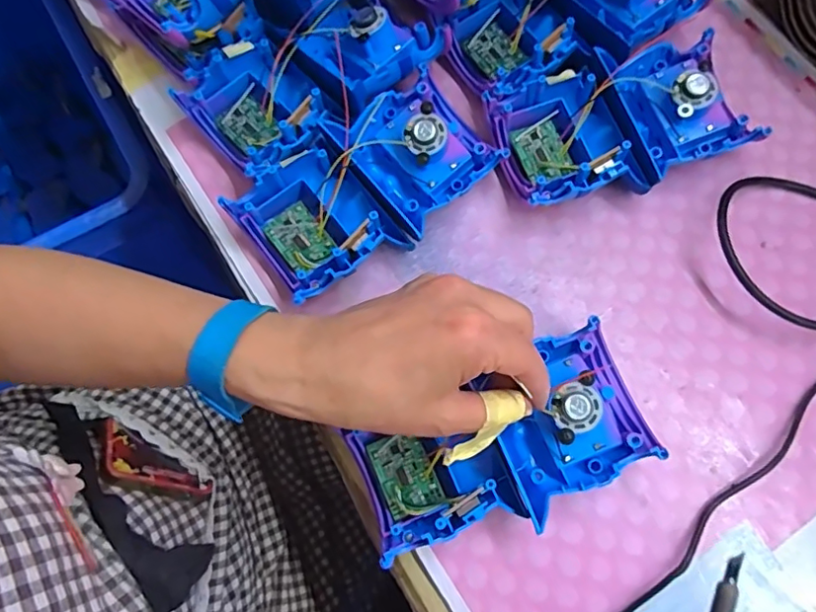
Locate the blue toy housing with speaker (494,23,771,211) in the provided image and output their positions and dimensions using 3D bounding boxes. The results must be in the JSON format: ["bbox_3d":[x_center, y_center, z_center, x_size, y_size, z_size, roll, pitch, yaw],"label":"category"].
[{"bbox_3d":[0.134,-0.116,0.363,0.155,0.038,0.091,-17,76,-3],"label":"blue toy housing with speaker"}]

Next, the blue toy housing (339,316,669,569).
[{"bbox_3d":[0.050,0.076,0.306,0.154,0.031,0.079,-24,76,-2],"label":"blue toy housing"}]

